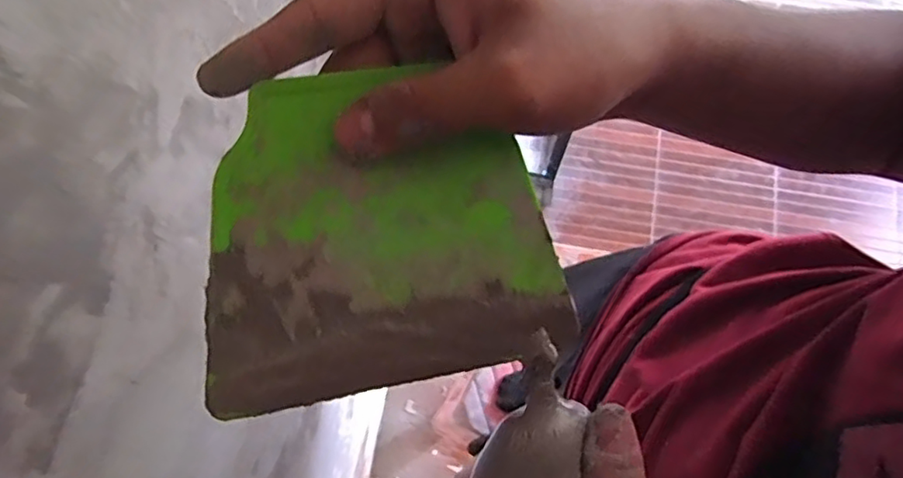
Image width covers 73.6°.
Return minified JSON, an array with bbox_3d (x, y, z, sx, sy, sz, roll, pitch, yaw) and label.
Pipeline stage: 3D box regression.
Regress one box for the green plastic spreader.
[{"bbox_3d":[-0.022,-0.003,0.205,0.120,0.004,0.105,-9,94,-11],"label":"green plastic spreader"}]

